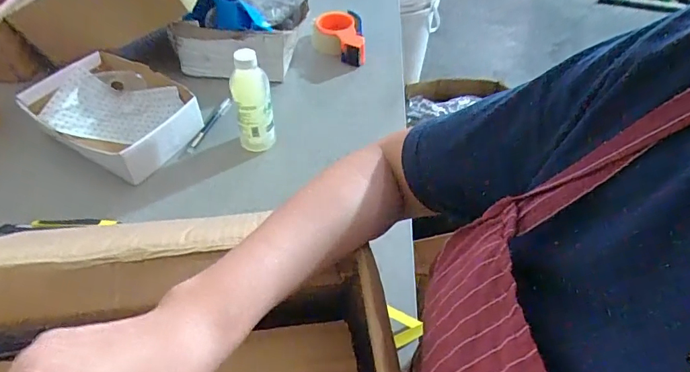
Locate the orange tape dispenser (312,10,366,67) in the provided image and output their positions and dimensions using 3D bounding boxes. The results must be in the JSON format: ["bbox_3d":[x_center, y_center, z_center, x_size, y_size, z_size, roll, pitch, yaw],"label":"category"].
[{"bbox_3d":[-0.015,-0.302,0.909,0.100,0.075,0.125,-3,50,-5],"label":"orange tape dispenser"}]

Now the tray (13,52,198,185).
[{"bbox_3d":[-0.373,-0.119,0.728,0.249,0.072,0.179,29,55,20],"label":"tray"}]

